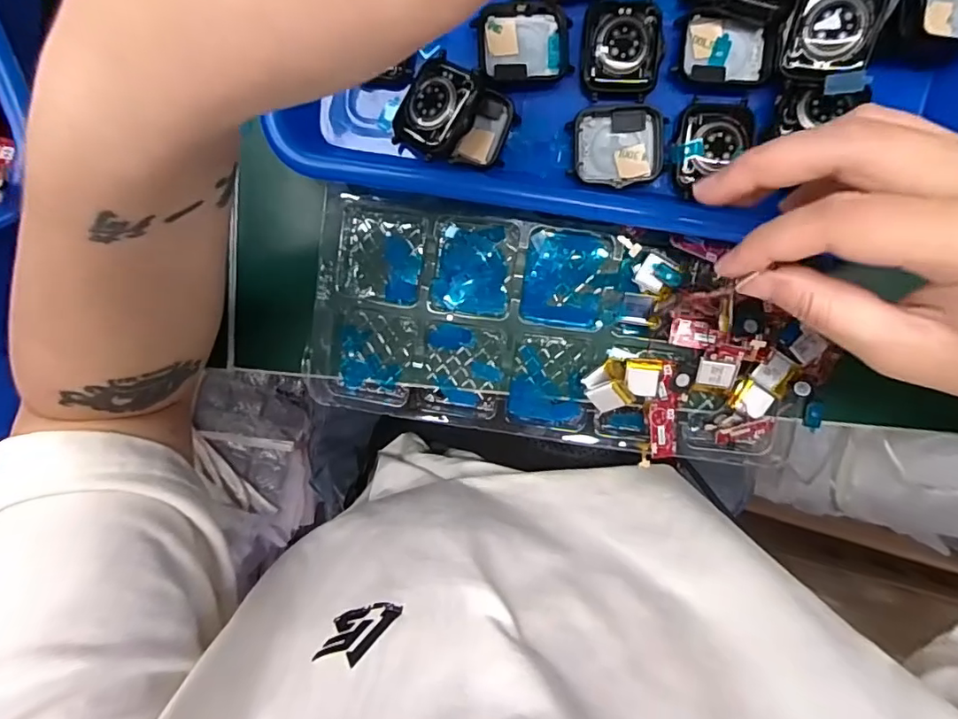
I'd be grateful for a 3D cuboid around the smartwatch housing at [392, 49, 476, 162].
[{"bbox_3d":[-0.020,-0.119,0.257,0.035,0.013,0.045,30,96,-1],"label":"smartwatch housing"}]

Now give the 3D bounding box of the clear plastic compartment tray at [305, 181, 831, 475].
[{"bbox_3d":[0.041,-0.015,0.285,0.257,0.021,0.114,9,99,5],"label":"clear plastic compartment tray"}]

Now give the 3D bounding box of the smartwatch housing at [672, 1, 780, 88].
[{"bbox_3d":[0.115,-0.147,0.250,0.041,0.014,0.033,6,96,2],"label":"smartwatch housing"}]

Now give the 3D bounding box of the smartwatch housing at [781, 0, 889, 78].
[{"bbox_3d":[0.154,-0.144,0.231,0.033,0.011,0.040,15,103,19],"label":"smartwatch housing"}]

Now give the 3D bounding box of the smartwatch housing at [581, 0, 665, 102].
[{"bbox_3d":[0.068,-0.147,0.254,0.036,0.011,0.043,2,96,2],"label":"smartwatch housing"}]

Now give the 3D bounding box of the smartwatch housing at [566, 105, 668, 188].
[{"bbox_3d":[0.067,-0.104,0.262,0.045,0.010,0.037,1,96,3],"label":"smartwatch housing"}]

